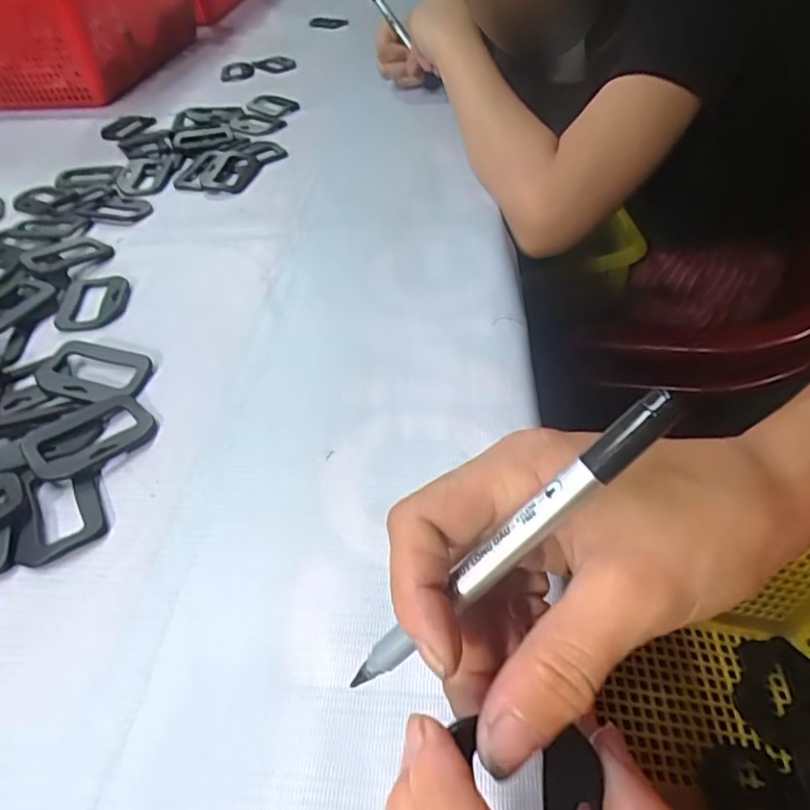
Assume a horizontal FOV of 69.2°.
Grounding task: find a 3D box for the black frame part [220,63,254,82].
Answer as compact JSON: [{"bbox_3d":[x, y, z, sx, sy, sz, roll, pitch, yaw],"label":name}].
[{"bbox_3d":[-0.218,-0.431,0.758,0.044,0.007,0.053,-21,54,-10],"label":"black frame part"}]

